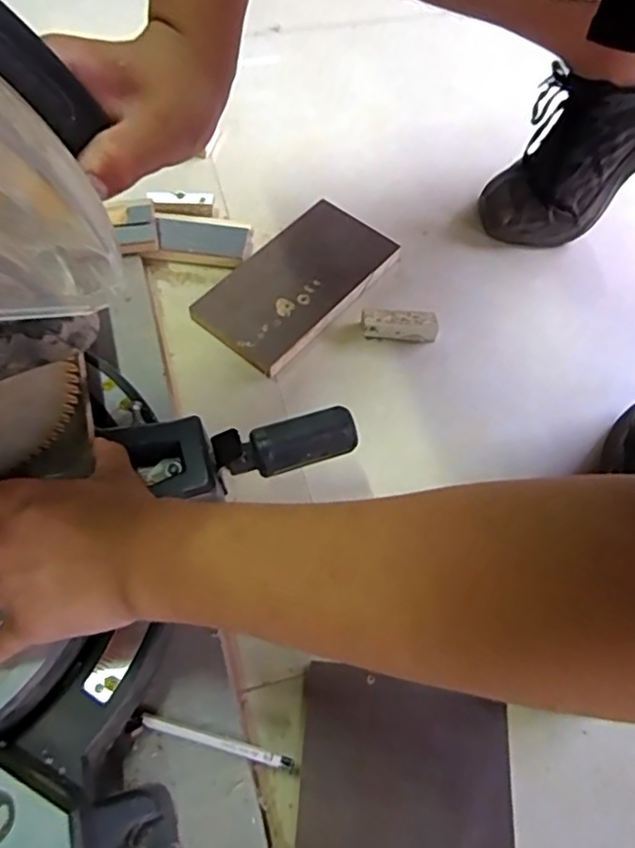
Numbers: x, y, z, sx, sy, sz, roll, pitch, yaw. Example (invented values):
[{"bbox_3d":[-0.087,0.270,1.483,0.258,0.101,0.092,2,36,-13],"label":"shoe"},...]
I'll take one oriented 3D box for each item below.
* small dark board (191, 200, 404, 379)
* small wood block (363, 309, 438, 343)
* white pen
[{"bbox_3d":[-0.020,-0.141,0.594,0.104,0.017,0.199,36,65,16],"label":"small dark board"},{"bbox_3d":[0.078,-0.092,0.576,0.070,0.028,0.019,4,61,-1],"label":"small wood block"},{"bbox_3d":[-0.066,0.208,0.396,0.102,0.010,0.008,15,61,5],"label":"white pen"}]

